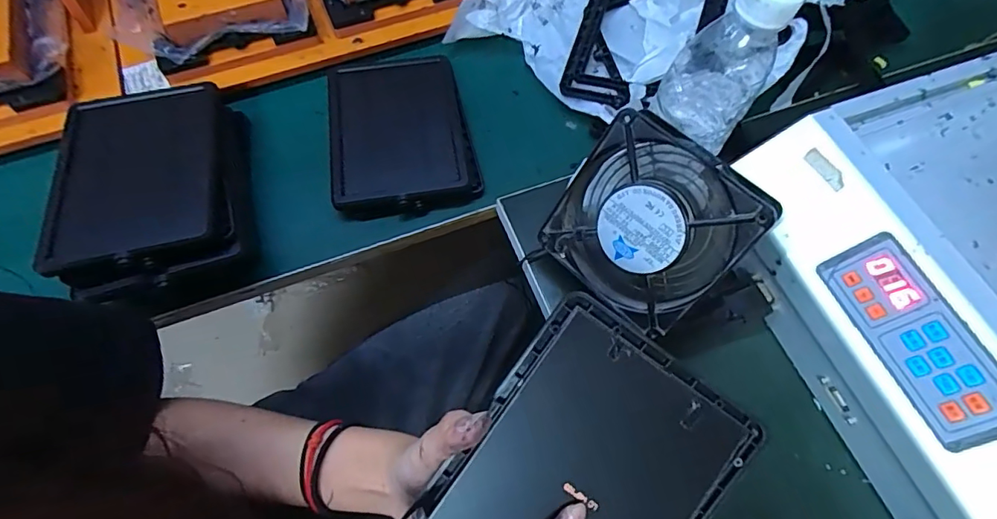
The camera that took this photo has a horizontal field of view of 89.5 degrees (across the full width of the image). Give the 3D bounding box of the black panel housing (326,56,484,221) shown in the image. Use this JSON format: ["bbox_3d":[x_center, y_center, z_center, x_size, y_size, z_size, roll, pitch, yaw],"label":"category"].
[{"bbox_3d":[-0.093,-0.119,0.467,0.126,0.022,0.169,-12,65,-7],"label":"black panel housing"}]

